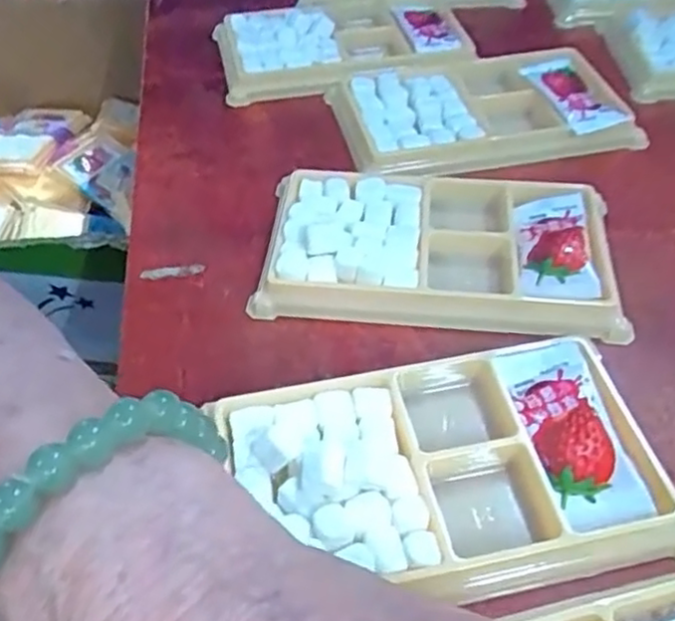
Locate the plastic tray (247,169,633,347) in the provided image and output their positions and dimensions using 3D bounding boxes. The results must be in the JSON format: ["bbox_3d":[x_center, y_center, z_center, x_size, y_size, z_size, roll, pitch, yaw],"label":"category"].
[{"bbox_3d":[0.039,-0.026,0.275,0.131,0.018,0.074,5,48,5],"label":"plastic tray"}]

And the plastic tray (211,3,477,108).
[{"bbox_3d":[0.003,-0.148,0.387,0.133,0.020,0.081,-9,48,-8],"label":"plastic tray"}]

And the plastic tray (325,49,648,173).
[{"bbox_3d":[0.069,-0.101,0.343,0.133,0.018,0.080,-11,49,-9],"label":"plastic tray"}]

